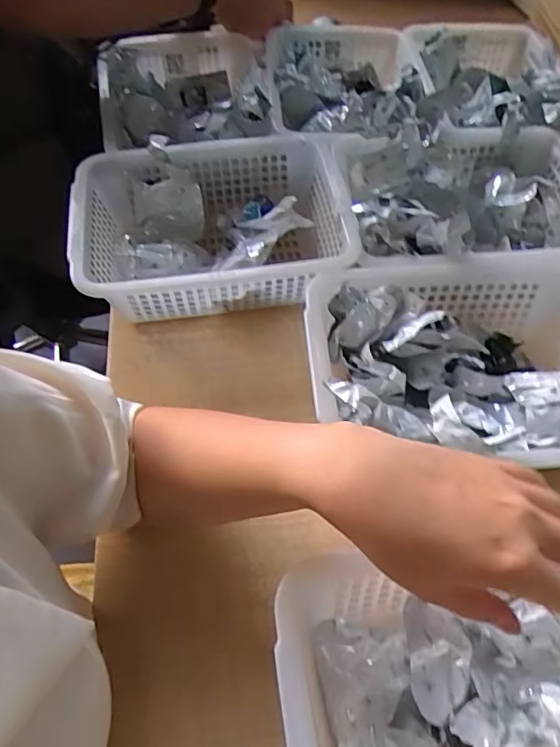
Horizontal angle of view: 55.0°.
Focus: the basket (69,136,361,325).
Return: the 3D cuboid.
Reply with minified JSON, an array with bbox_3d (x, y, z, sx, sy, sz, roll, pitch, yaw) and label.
[{"bbox_3d":[-0.068,-0.150,0.563,0.268,0.084,0.220,-4,55,-6],"label":"basket"}]

